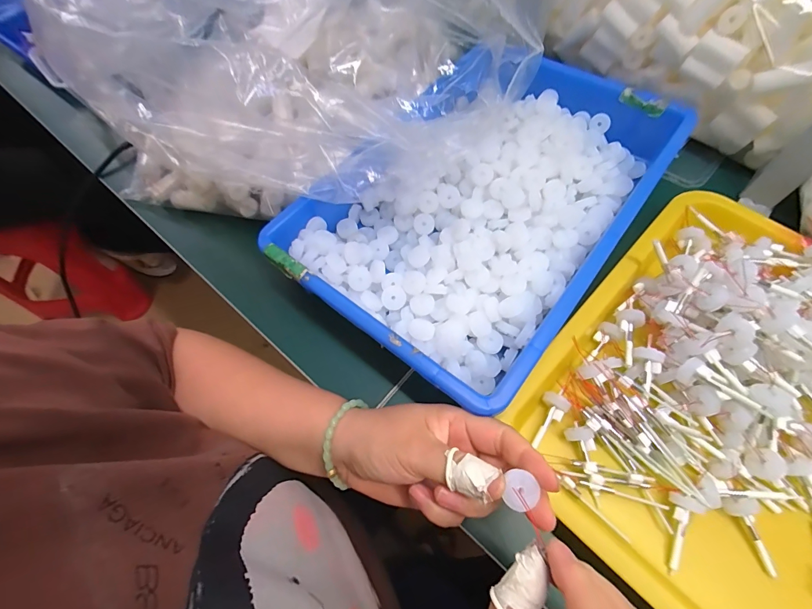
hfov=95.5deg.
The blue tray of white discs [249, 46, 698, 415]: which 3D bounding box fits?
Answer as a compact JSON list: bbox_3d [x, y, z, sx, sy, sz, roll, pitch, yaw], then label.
[{"bbox_3d":[0.077,-0.104,0.355,0.241,0.074,0.362,36,71,18],"label":"blue tray of white discs"}]

